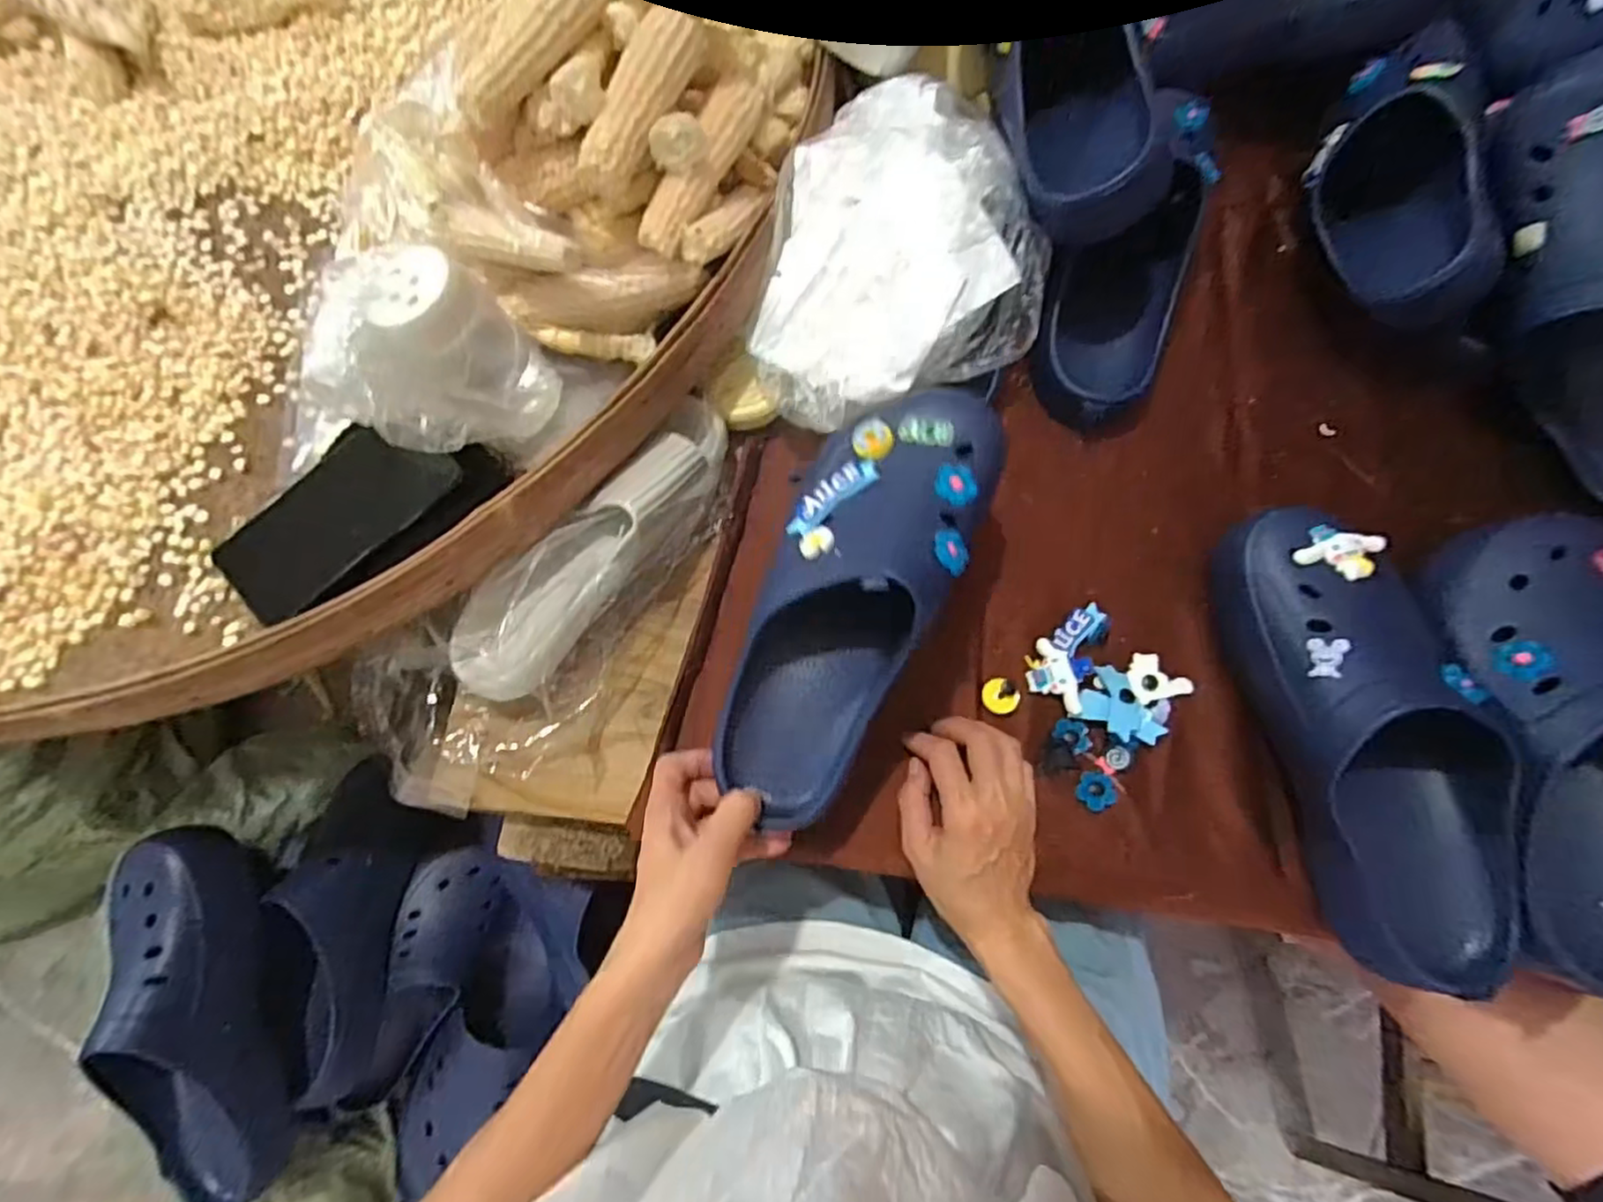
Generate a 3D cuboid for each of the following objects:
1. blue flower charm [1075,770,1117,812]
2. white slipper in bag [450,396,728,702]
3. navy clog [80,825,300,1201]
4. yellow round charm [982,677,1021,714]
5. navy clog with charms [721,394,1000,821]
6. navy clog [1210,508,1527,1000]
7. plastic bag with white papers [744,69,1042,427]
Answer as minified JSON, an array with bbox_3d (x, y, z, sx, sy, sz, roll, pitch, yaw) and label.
[{"bbox_3d":[0.194,0.124,0.457,0.023,0.011,0.023,-1,73,4],"label":"blue flower charm"},{"bbox_3d":[-0.140,-0.039,0.487,0.080,0.087,0.259,41,77,12],"label":"white slipper in bag"},{"bbox_3d":[-0.506,0.347,0.568,0.090,0.092,0.307,-14,86,-3],"label":"navy clog"},{"bbox_3d":[0.139,0.066,0.484,0.025,0.009,0.025,-1,73,4],"label":"yellow round charm"},{"bbox_3d":[0.027,-0.003,0.422,0.106,0.073,0.275,26,94,8],"label":"navy clog with charms"},{"bbox_3d":[0.349,0.077,0.425,0.109,0.089,0.285,-10,72,-3],"label":"navy clog"},{"bbox_3d":[0.061,-0.274,0.528,0.220,0.063,0.239,-17,72,-1],"label":"plastic bag with white papers"}]

